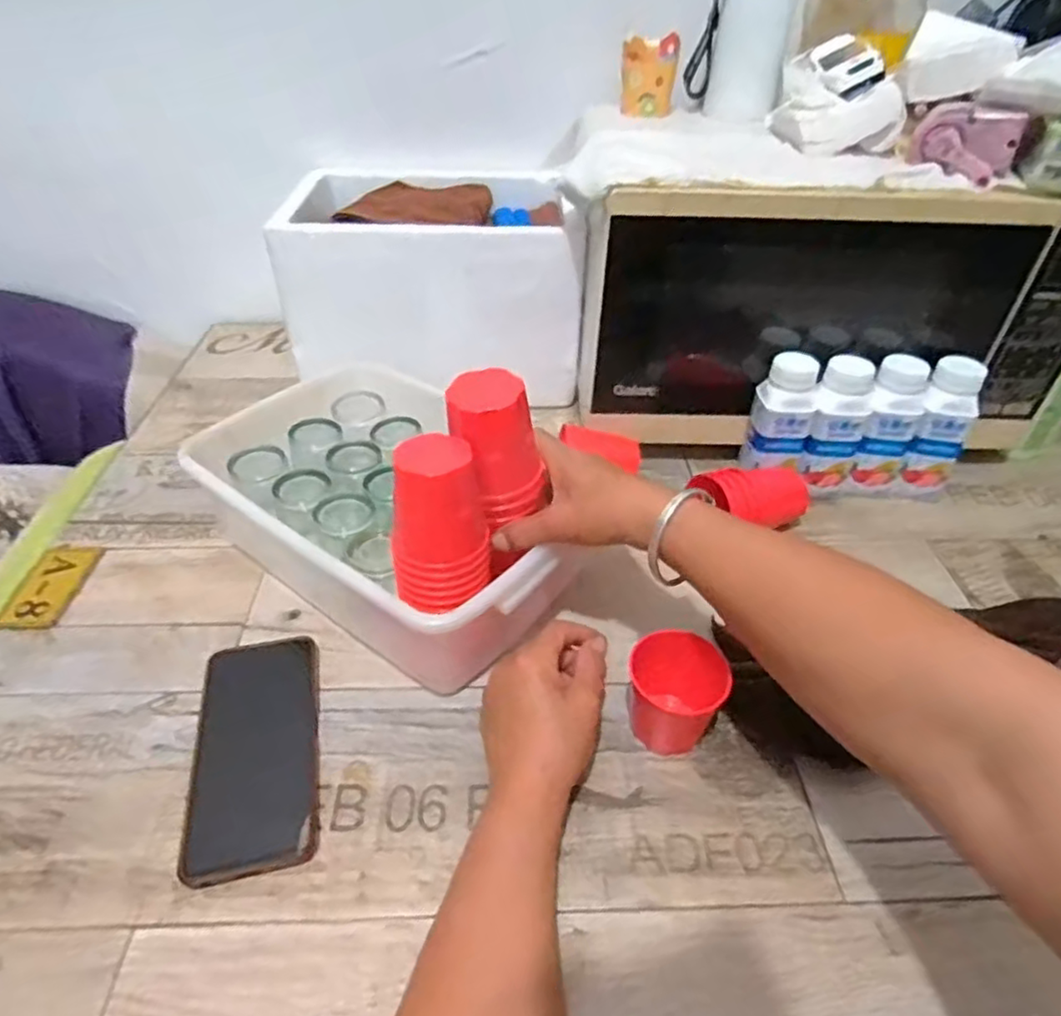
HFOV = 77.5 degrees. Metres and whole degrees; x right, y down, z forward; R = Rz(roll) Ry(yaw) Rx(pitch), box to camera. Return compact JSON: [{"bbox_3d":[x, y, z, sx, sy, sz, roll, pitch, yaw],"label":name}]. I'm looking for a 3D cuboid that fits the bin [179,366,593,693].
[{"bbox_3d":[-0.111,0.003,0.555,0.312,0.103,0.209,29,48,29],"label":"bin"}]

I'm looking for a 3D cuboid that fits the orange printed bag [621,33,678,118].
[{"bbox_3d":[0.121,-0.445,0.683,0.053,0.070,0.020,13,44,12],"label":"orange printed bag"}]

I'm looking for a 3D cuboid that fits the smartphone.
[{"bbox_3d":[-0.183,0.159,0.442,0.078,0.016,0.162,-9,42,-11],"label":"smartphone"}]

